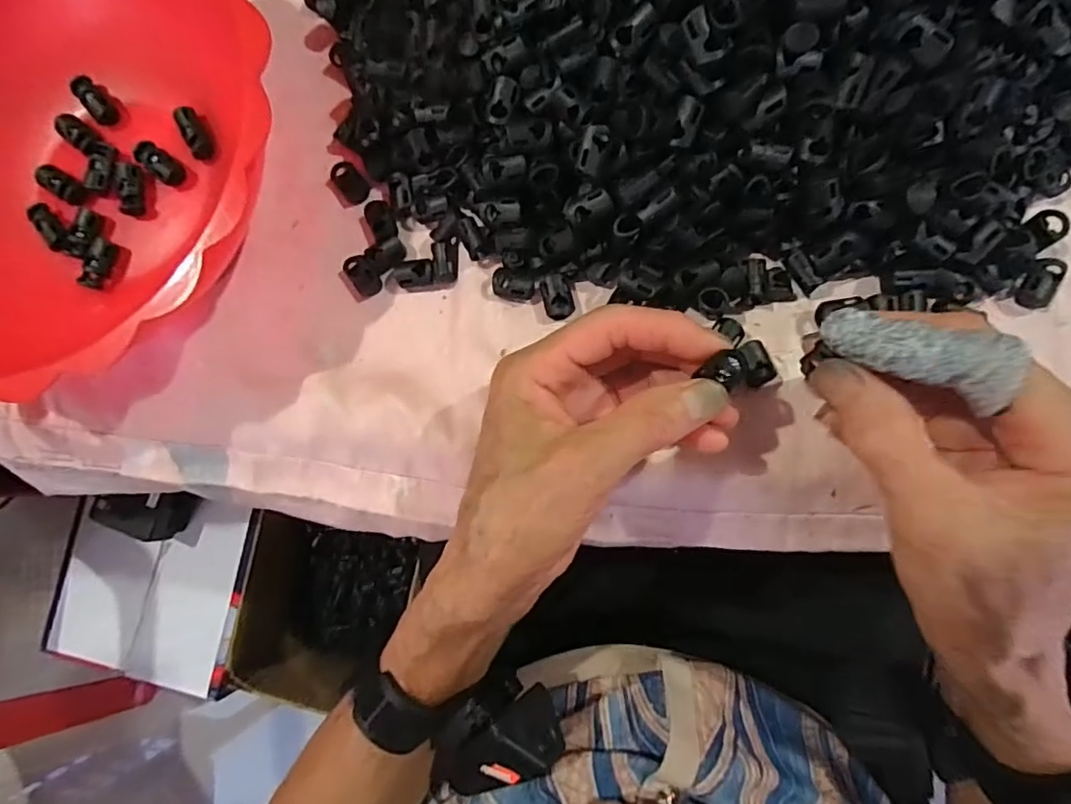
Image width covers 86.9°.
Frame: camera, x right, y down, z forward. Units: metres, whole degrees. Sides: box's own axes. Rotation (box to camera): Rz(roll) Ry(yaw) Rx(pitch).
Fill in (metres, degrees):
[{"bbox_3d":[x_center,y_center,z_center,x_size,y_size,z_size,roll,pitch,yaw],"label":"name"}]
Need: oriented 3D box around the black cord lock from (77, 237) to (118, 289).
[{"bbox_3d":[-0.235,-0.074,0.303,0.012,0.011,0.027,19,86,9],"label":"black cord lock"}]

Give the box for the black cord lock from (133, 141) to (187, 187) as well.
[{"bbox_3d":[-0.203,-0.129,0.305,0.030,0.006,0.013,38,89,10],"label":"black cord lock"}]

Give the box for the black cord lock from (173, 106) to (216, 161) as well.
[{"bbox_3d":[-0.184,-0.146,0.307,0.013,0.008,0.028,-22,99,5],"label":"black cord lock"}]

